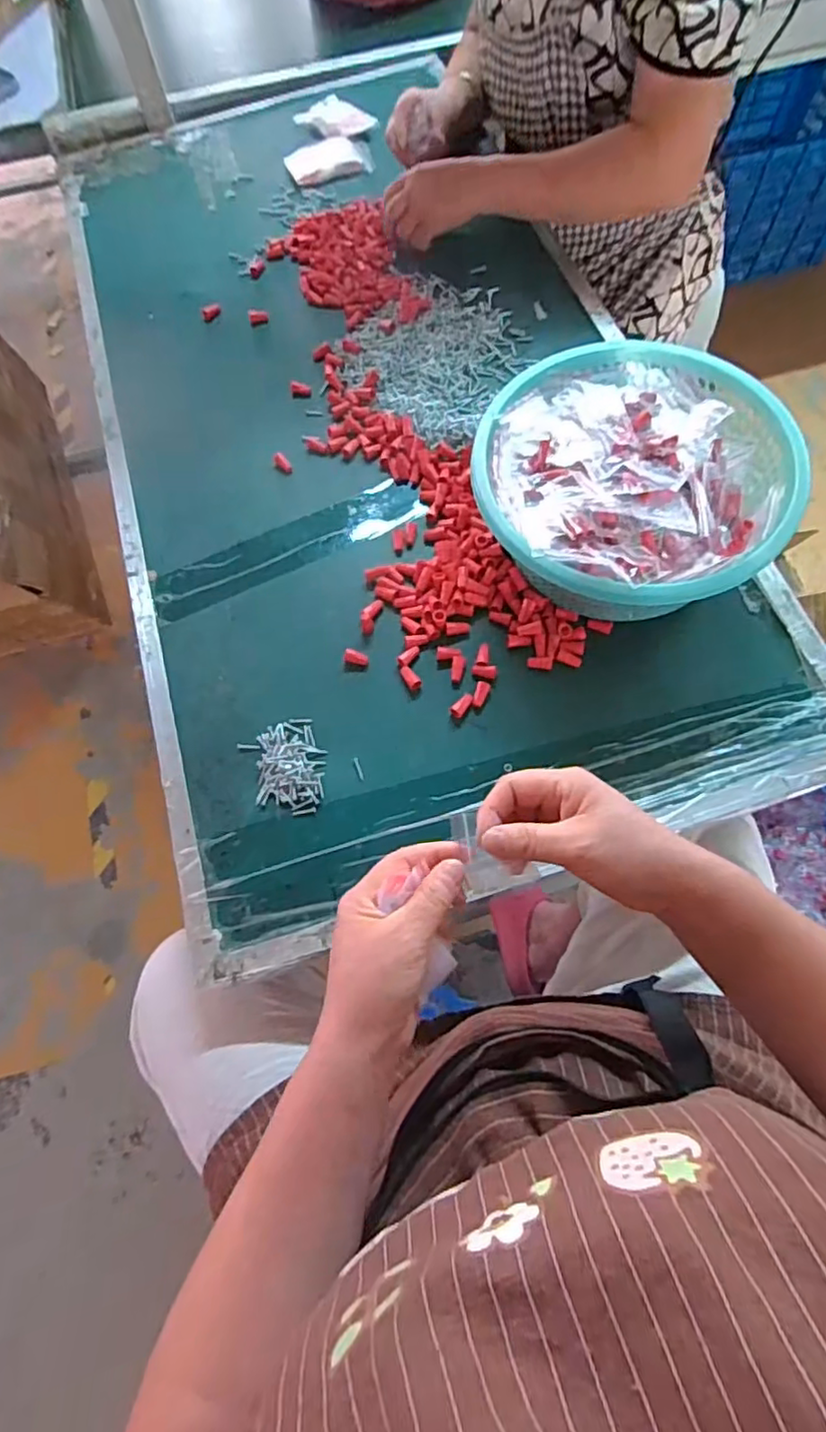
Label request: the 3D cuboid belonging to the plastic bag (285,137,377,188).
[{"bbox_3d":[-0.117,-0.777,0.878,0.116,0.018,0.084,-11,68,-1],"label":"plastic bag"}]

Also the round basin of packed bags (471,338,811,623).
[{"bbox_3d":[0.192,-0.212,0.566,0.261,0.092,0.263,-1,68,3],"label":"round basin of packed bags"}]

